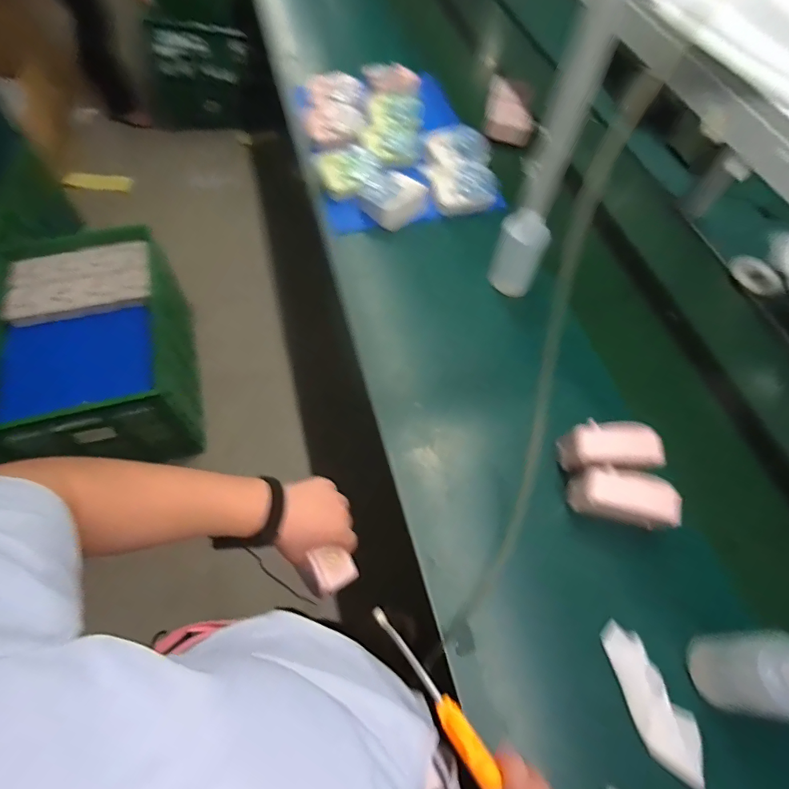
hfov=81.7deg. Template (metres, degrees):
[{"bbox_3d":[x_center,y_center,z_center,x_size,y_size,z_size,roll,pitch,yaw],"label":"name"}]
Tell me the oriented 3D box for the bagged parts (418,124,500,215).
[{"bbox_3d":[0.158,-0.563,1.107,0.170,0.067,0.276,-1,61,-4],"label":"bagged parts"}]

